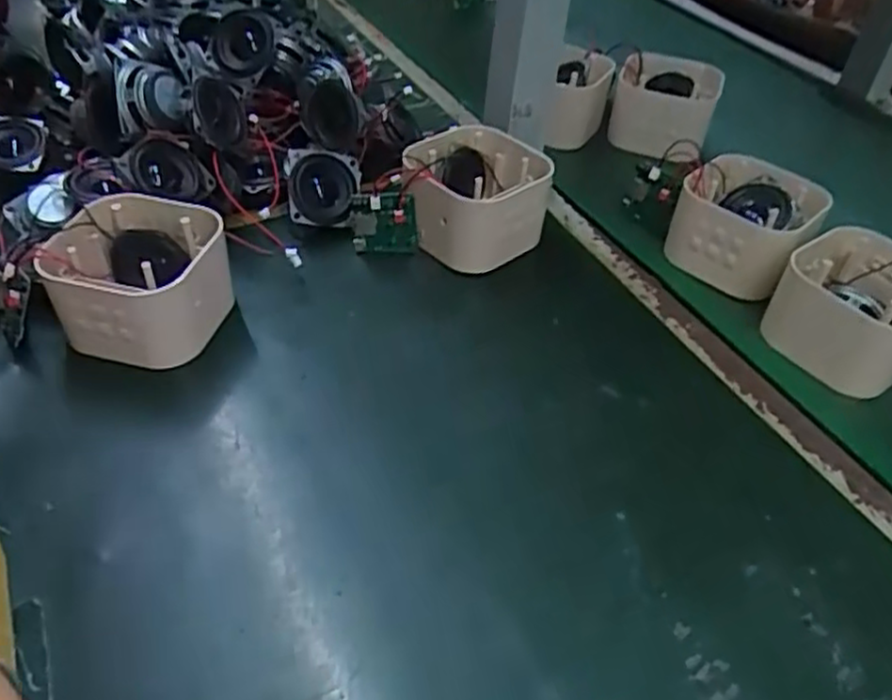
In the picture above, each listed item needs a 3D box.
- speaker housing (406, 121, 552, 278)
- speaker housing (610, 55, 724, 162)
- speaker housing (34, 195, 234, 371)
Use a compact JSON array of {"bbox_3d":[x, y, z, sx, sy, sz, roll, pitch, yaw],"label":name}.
[{"bbox_3d":[0.022,-0.107,0.522,0.092,0.064,0.083,-33,55,-32],"label":"speaker housing"},{"bbox_3d":[0.205,-0.230,0.694,0.087,0.063,0.090,16,45,12],"label":"speaker housing"},{"bbox_3d":[-0.182,-0.041,0.444,0.090,0.063,0.082,2,44,-2],"label":"speaker housing"}]

